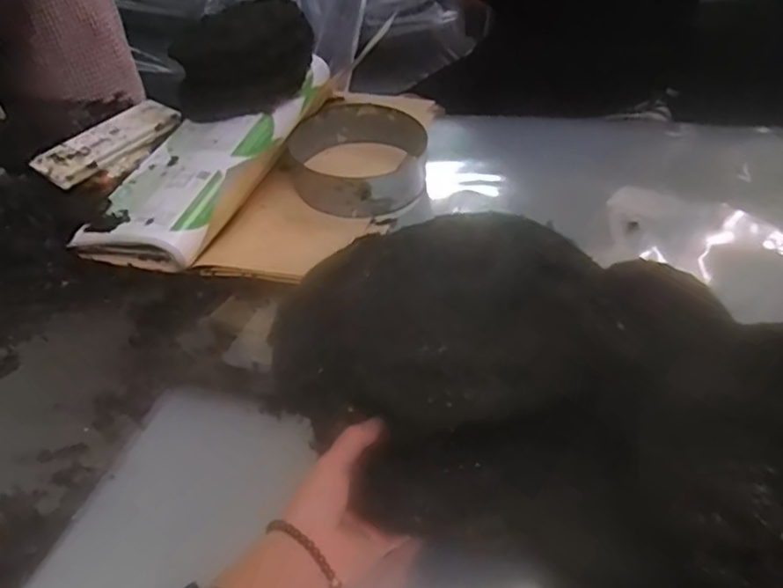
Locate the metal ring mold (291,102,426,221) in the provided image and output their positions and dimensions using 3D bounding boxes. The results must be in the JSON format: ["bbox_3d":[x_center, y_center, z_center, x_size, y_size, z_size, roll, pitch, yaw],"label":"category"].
[{"bbox_3d":[-0.040,-0.183,0.845,0.187,0.063,0.201,-13,45,-5],"label":"metal ring mold"}]

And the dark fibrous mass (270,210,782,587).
[{"bbox_3d":[0.133,0.084,0.461,0.458,0.131,0.255,25,53,28],"label":"dark fibrous mass"}]

